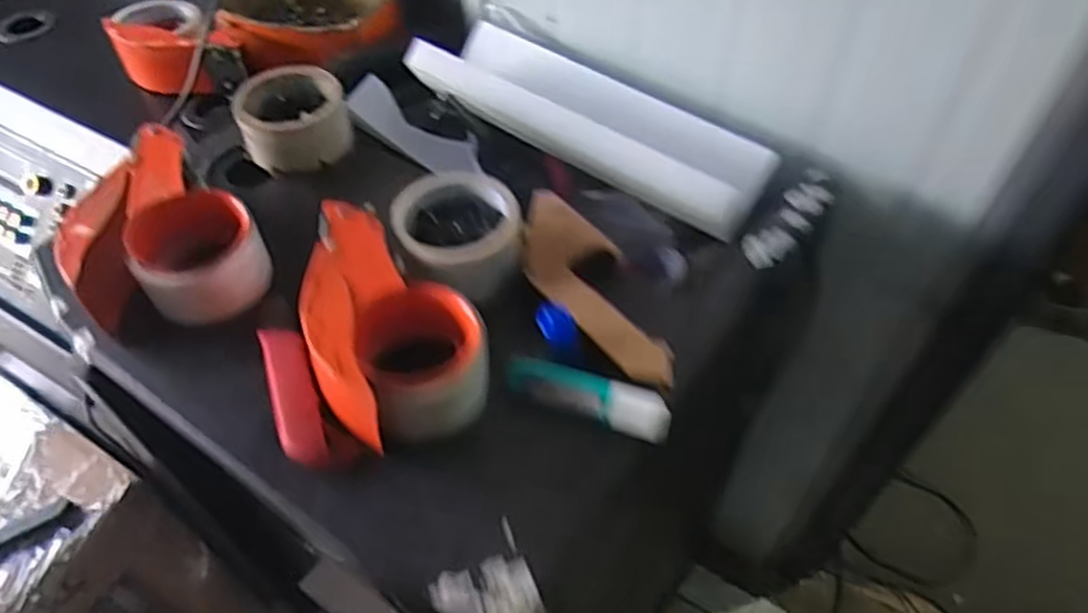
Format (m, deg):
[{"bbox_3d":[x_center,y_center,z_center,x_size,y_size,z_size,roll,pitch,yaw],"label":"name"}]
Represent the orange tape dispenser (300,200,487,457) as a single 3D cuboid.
[{"bbox_3d":[-0.108,0.006,0.490,0.099,0.054,0.174,-22,53,-16],"label":"orange tape dispenser"}]

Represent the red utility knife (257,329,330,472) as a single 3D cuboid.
[{"bbox_3d":[-0.163,0.057,0.483,0.028,0.015,0.117,-17,52,-13],"label":"red utility knife"}]

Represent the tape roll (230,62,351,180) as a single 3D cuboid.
[{"bbox_3d":[-0.219,-0.166,0.646,0.090,0.052,0.090,-1,50,1],"label":"tape roll"}]

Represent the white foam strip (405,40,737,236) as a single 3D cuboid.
[{"bbox_3d":[0.030,-0.171,0.745,0.362,0.030,0.037,27,56,0],"label":"white foam strip"}]

